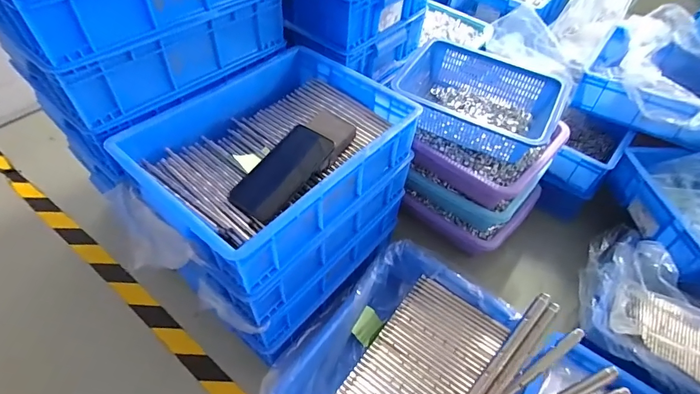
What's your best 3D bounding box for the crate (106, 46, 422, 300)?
[{"bbox_3d":[-0.125,-0.081,0.659,0.314,0.121,0.403,34,56,24],"label":"crate"}]

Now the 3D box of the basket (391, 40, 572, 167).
[{"bbox_3d":[0.269,-0.203,0.830,0.317,0.120,0.224,30,54,21],"label":"basket"}]

